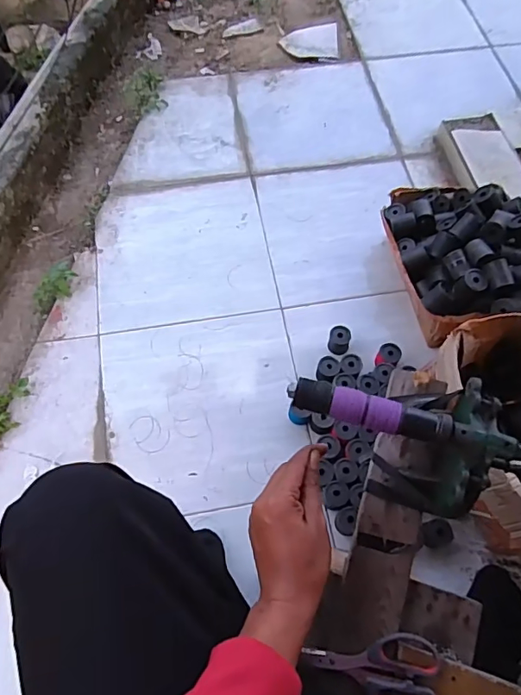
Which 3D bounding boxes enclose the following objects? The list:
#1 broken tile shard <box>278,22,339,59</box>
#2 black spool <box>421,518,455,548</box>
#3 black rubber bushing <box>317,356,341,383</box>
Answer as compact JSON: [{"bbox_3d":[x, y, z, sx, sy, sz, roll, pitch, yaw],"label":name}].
[{"bbox_3d":[0.152,-0.953,1.515,0.175,0.017,0.157,1,64,-1],"label":"broken tile shard"},{"bbox_3d":[0.311,0.329,0.859,0.051,0.032,0.044,-6,64,-4],"label":"black spool"},{"bbox_3d":[0.135,0.050,0.989,0.046,0.055,0.051,11,65,3],"label":"black rubber bushing"}]

